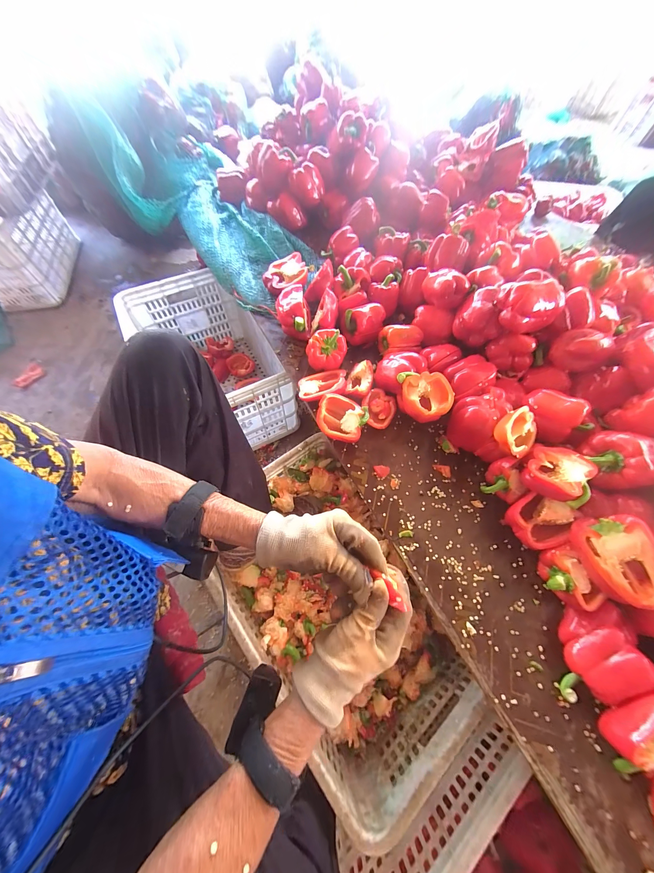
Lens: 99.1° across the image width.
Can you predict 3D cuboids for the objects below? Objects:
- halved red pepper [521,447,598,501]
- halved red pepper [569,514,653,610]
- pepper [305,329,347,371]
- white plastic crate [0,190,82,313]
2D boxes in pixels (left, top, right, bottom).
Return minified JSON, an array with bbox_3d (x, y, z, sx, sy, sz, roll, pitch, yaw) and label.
[{"bbox_3d":[0.352,0.055,0.436,0.075,0.051,0.072,0,64,-1],"label":"halved red pepper"},{"bbox_3d":[0.395,0.166,0.378,0.081,0.033,0.108,-16,80,19],"label":"halved red pepper"},{"bbox_3d":[0.000,-0.177,0.566,0.079,0.062,0.062,6,64,2],"label":"pepper"},{"bbox_3d":[-1.318,-0.792,1.126,0.360,0.299,0.456,-12,65,-7],"label":"white plastic crate"}]

